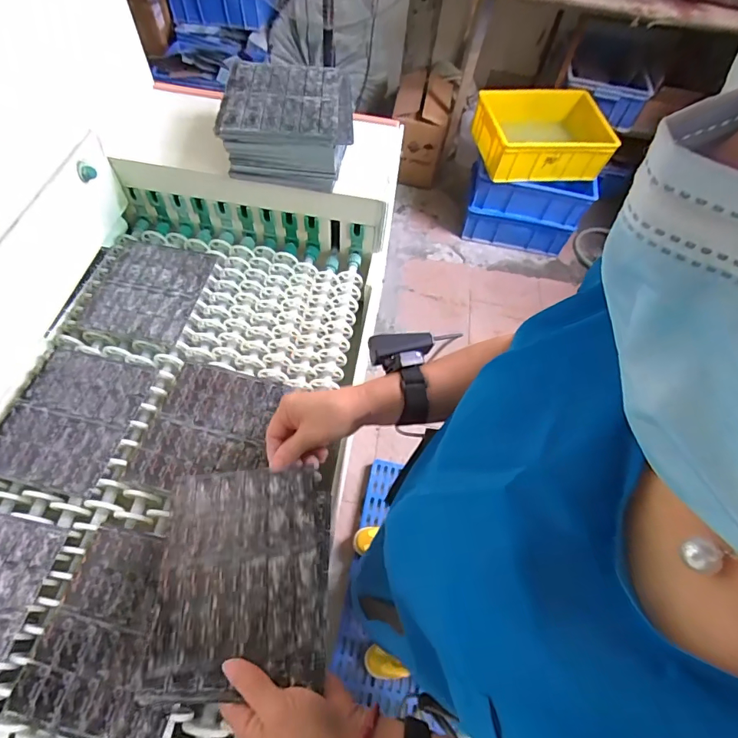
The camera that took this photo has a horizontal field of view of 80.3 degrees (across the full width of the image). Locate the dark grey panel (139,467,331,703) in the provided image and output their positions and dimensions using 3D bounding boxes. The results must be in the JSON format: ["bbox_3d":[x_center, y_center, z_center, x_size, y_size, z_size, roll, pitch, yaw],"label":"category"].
[{"bbox_3d":[-0.114,0.183,0.405,0.151,0.010,0.186,-3,55,-5],"label":"dark grey panel"}]

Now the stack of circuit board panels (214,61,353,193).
[{"bbox_3d":[-0.117,-0.365,0.655,0.176,0.093,0.169,2,61,-2],"label":"stack of circuit board panels"}]

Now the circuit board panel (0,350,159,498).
[{"bbox_3d":[-0.371,0.057,0.543,0.149,0.006,0.178,11,61,3],"label":"circuit board panel"}]

